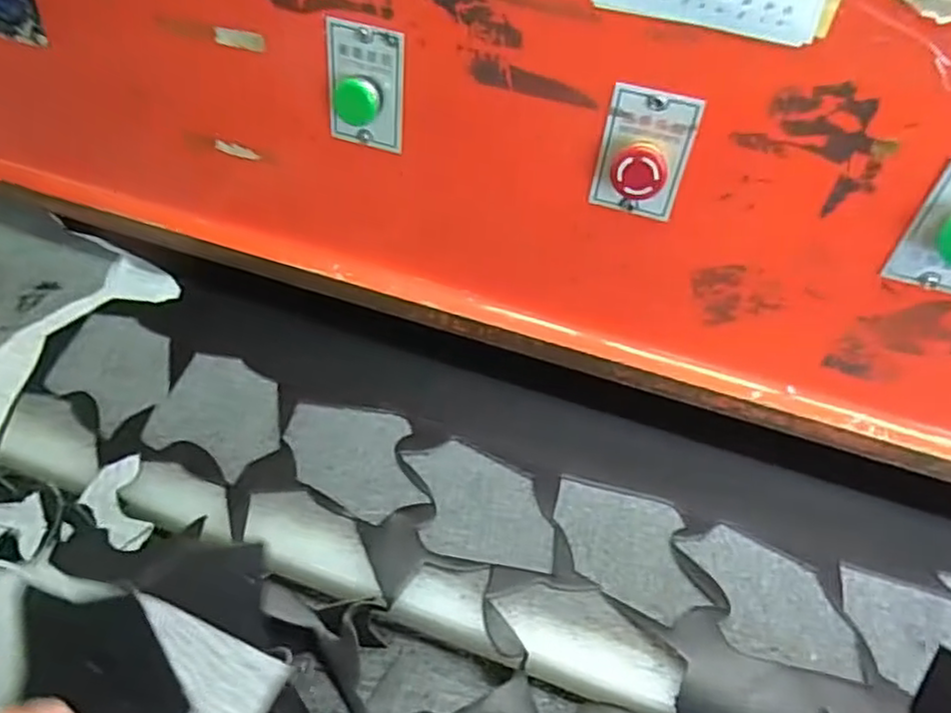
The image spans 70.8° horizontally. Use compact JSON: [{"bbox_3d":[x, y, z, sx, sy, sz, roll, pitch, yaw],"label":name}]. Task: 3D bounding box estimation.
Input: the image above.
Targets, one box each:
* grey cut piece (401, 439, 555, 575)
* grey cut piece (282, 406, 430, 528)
[{"bbox_3d":[0.003,0.115,0.536,0.120,0.004,0.105,9,42,1],"label":"grey cut piece"},{"bbox_3d":[-0.100,0.084,0.554,0.098,0.004,0.124,-6,44,-15],"label":"grey cut piece"}]

